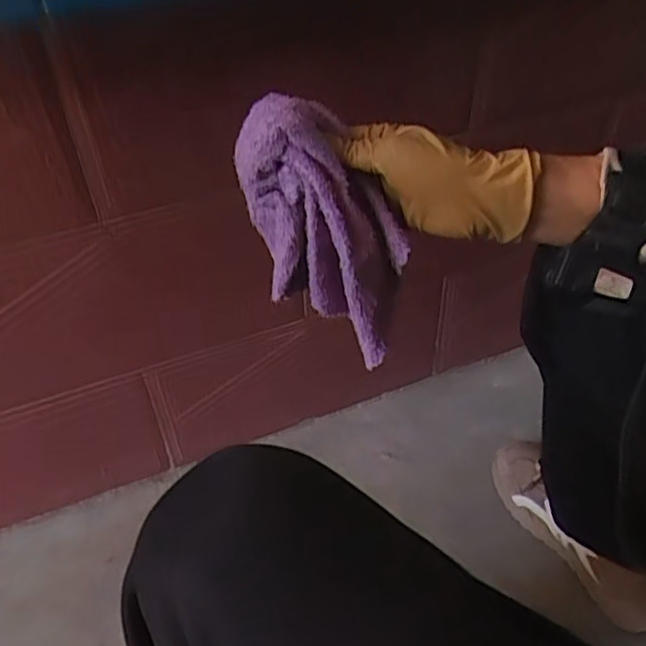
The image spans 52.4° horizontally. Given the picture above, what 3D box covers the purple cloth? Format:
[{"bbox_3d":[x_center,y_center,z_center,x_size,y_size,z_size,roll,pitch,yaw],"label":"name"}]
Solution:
[{"bbox_3d":[0.003,-0.061,0.464,0.086,0.194,0.067,-3,34,44],"label":"purple cloth"}]

